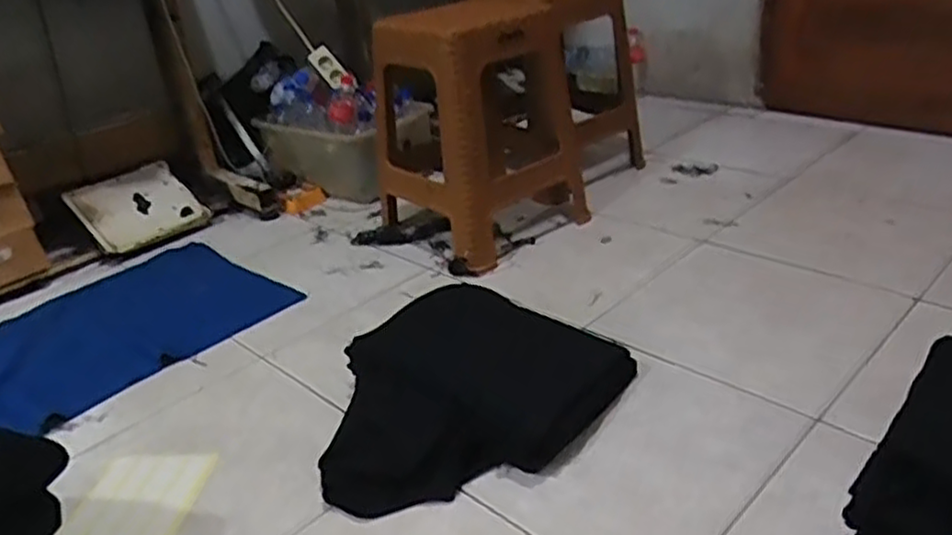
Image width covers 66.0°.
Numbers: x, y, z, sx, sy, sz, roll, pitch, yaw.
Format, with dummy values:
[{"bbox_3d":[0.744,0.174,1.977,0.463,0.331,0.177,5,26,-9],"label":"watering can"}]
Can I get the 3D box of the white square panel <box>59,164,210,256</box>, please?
[{"bbox_3d":[-0.801,-0.145,1.744,0.247,0.026,0.222,-32,66,-34],"label":"white square panel"}]

